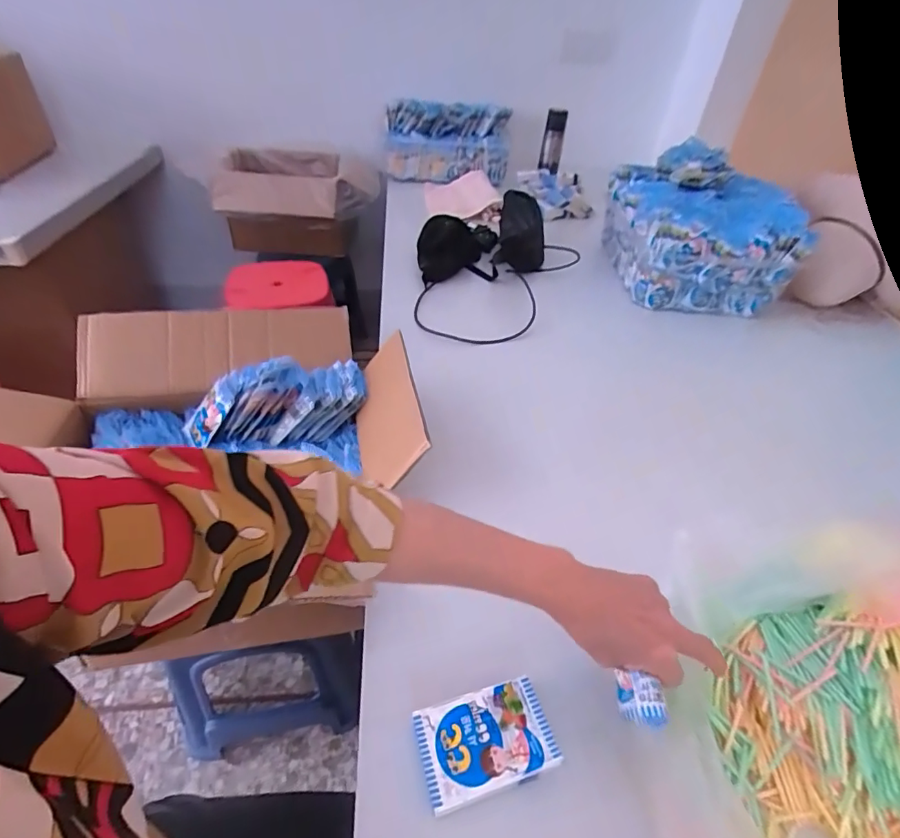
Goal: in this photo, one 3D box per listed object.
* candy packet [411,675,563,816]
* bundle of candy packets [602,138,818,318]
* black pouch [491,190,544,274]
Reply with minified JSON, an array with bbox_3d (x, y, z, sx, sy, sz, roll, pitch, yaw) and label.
[{"bbox_3d":[0.029,0.265,0.401,0.106,0.019,0.070,-8,45,-16],"label":"candy packet"},{"bbox_3d":[0.533,-0.445,1.075,0.296,0.230,0.386,2,43,-5],"label":"bundle of candy packets"},{"bbox_3d":[0.171,-0.447,1.165,0.113,0.090,0.290,10,43,3],"label":"black pouch"}]

